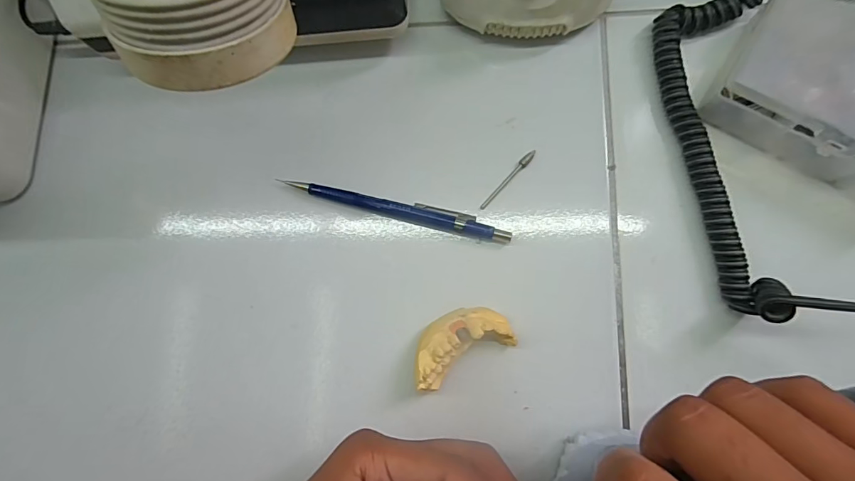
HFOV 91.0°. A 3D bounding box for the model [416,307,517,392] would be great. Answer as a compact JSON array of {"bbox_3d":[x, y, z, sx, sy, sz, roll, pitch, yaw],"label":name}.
[{"bbox_3d":[0.017,0.054,0.226,0.055,0.023,0.030,-30,79,0],"label":"model"}]

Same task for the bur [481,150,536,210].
[{"bbox_3d":[0.047,-0.035,0.246,0.005,0.005,0.045,42,89,9],"label":"bur"}]

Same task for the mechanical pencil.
[{"bbox_3d":[-0.019,-0.019,0.246,0.136,0.010,0.012,13,82,7],"label":"mechanical pencil"}]

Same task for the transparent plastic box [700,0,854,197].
[{"bbox_3d":[0.218,-0.072,0.217,0.119,0.036,0.073,35,85,10],"label":"transparent plastic box"}]

